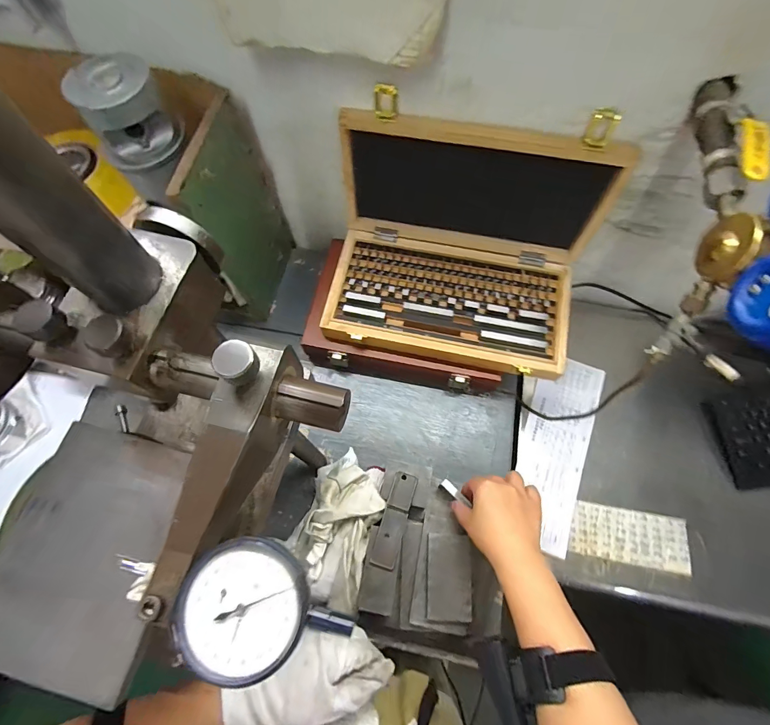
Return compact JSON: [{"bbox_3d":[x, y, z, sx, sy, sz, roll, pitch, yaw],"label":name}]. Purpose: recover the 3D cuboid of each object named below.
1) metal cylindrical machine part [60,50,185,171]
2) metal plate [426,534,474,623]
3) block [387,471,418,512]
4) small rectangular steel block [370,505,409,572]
[{"bbox_3d":[-0.258,-0.253,0.389,0.077,0.068,0.075,0,69,0],"label":"metal cylindrical machine part"},{"bbox_3d":[0.076,0.252,0.451,0.052,0.009,0.088,4,69,2],"label":"metal plate"},{"bbox_3d":[0.022,0.158,0.473,0.028,0.007,0.041,16,70,7],"label":"block"},{"bbox_3d":[0.005,0.208,0.455,0.030,0.010,0.063,17,70,7],"label":"small rectangular steel block"}]

